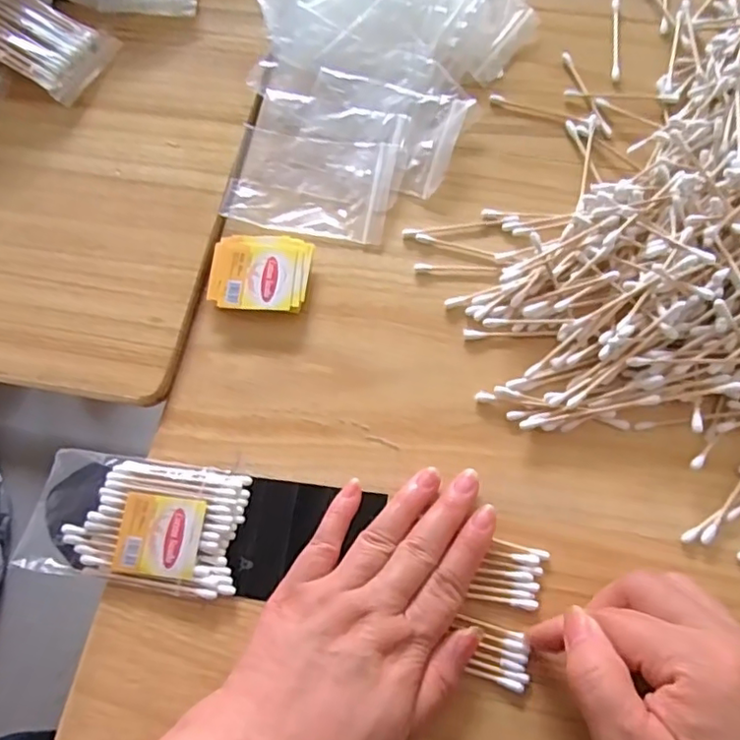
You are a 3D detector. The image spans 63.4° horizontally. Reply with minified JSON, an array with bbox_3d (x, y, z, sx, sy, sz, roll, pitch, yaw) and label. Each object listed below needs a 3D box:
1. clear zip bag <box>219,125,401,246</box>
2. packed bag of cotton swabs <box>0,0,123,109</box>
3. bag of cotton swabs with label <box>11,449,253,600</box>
[{"bbox_3d":[-0.035,-0.117,0.378,0.098,0.008,0.068,11,75,7],"label":"clear zip bag"},{"bbox_3d":[-0.221,-0.223,0.400,0.082,0.011,0.062,31,66,-7],"label":"packed bag of cotton swabs"},{"bbox_3d":[-0.123,0.078,0.312,0.113,0.008,0.063,7,71,4],"label":"bag of cotton swabs with label"}]

